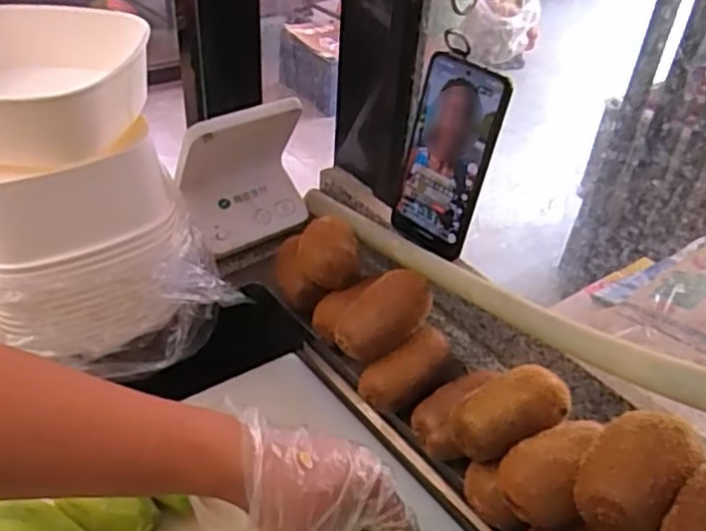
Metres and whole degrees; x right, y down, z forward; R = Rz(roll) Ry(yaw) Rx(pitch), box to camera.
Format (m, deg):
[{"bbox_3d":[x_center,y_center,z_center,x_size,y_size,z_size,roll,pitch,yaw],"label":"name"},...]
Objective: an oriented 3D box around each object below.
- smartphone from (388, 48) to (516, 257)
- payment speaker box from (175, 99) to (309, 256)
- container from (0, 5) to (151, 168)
[{"bbox_3d":[0.076,-0.086,0.562,0.077,0.161,0.013,32,37,31],"label":"smartphone"},{"bbox_3d":[-0.102,-0.087,0.628,0.120,0.125,0.053,-21,45,-27],"label":"payment speaker box"},{"bbox_3d":[-0.247,-0.139,0.512,0.172,0.058,0.159,2,39,-2],"label":"container"}]

